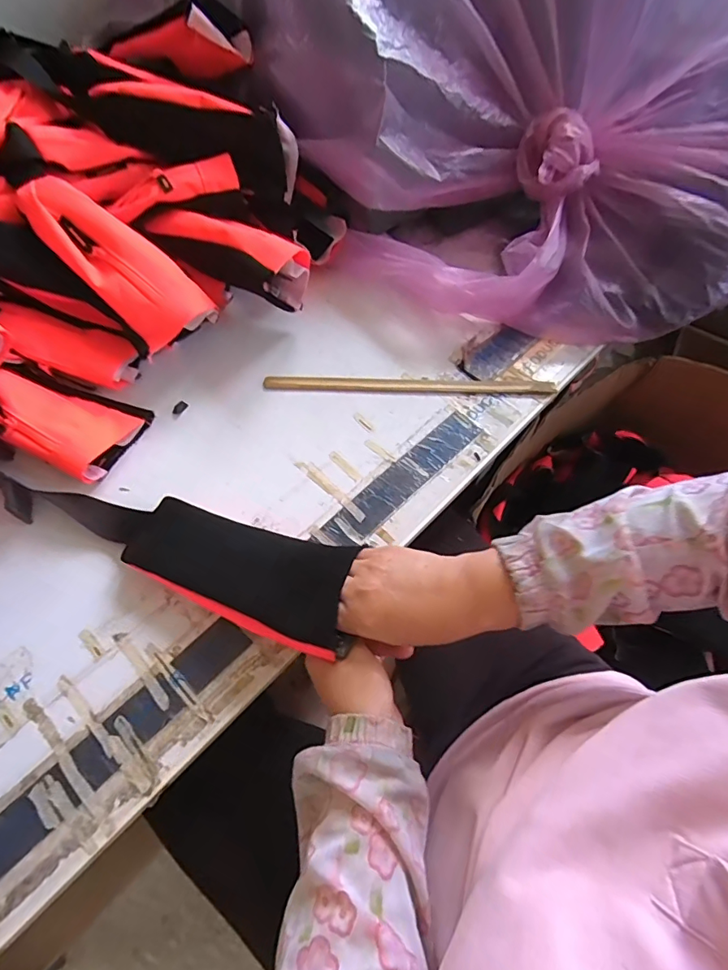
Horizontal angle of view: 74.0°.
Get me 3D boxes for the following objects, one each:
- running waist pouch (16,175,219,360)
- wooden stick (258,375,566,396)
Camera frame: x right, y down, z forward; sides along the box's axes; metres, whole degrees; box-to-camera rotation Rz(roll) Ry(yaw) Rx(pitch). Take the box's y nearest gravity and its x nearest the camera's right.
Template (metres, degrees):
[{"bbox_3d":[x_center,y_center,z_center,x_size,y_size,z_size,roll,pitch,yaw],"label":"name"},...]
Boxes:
[{"bbox_3d":[-0.272,-0.244,0.520,0.216,0.031,0.084,40,67,-6],"label":"running waist pouch"},{"bbox_3d":[0.055,-0.119,0.569,0.335,0.012,0.018,2,63,-1],"label":"wooden stick"}]

